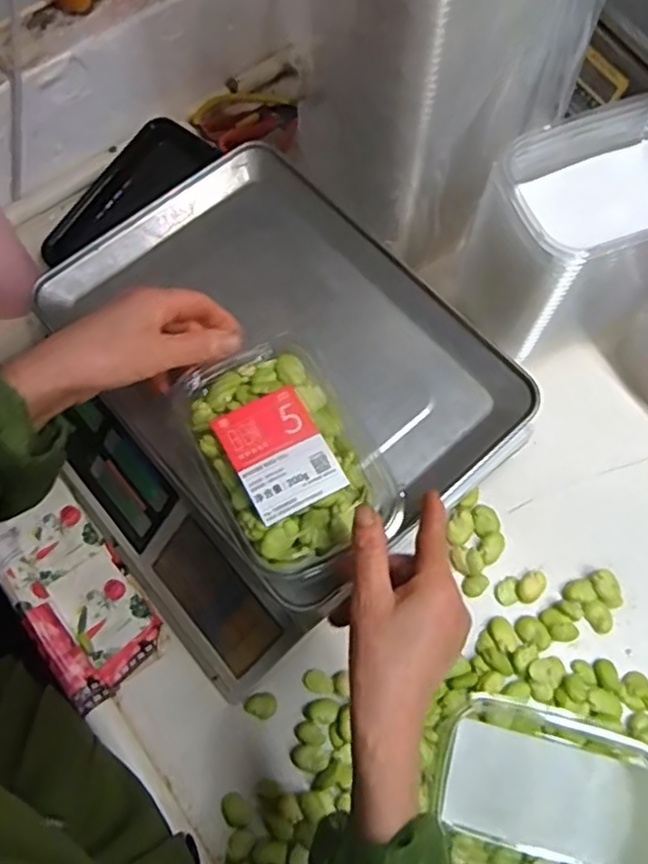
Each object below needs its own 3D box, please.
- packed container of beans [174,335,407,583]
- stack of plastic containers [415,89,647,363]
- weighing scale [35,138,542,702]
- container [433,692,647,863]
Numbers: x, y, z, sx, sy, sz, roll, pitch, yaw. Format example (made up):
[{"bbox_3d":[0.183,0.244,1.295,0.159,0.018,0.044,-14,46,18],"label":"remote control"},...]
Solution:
[{"bbox_3d":[-0.025,0.016,0.450,0.108,0.037,0.156,-31,73,-10],"label":"packed container of beans"},{"bbox_3d":[0.213,-0.158,0.545,0.173,0.161,0.110,-21,72,-7],"label":"stack of plastic containers"},{"bbox_3d":[-0.062,-0.023,0.541,0.309,0.127,0.327,-40,75,-13],"label":"weighing scale"},{"bbox_3d":[0.163,0.262,0.477,0.160,0.037,0.115,15,71,6],"label":"container"}]

